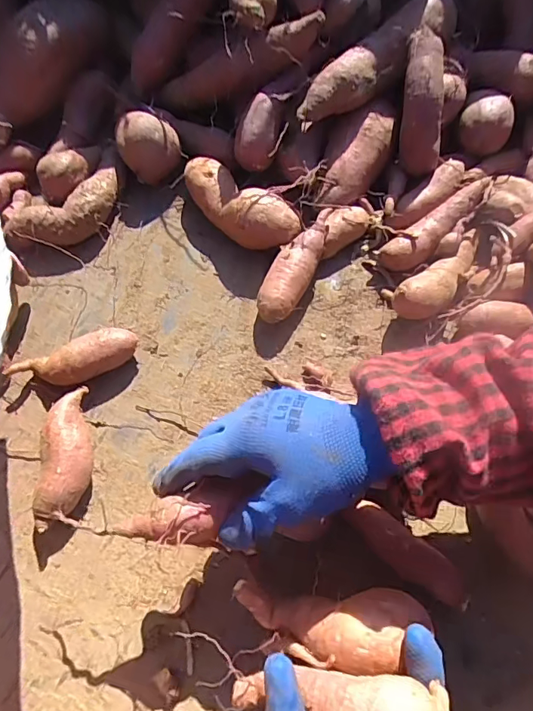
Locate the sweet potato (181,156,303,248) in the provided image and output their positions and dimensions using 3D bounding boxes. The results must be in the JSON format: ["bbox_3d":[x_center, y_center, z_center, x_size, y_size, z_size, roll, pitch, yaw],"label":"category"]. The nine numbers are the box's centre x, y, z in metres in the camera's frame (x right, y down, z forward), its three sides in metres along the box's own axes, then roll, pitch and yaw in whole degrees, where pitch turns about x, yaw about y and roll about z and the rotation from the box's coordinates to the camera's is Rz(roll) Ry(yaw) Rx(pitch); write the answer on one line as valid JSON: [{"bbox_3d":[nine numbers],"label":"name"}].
[{"bbox_3d":[-0.032,-0.159,0.519,0.144,0.064,0.052,38,71,17],"label":"sweet potato"}]

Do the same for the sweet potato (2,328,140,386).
[{"bbox_3d":[-0.180,0.007,0.454,0.115,0.038,0.038,-20,66,-8],"label":"sweet potato"}]

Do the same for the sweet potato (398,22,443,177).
[{"bbox_3d":[0.165,-0.261,0.497,0.050,0.135,0.042,-5,26,-1],"label":"sweet potato"}]

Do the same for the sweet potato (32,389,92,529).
[{"bbox_3d":[-0.169,0.087,0.414,0.038,0.046,0.115,-1,64,1],"label":"sweet potato"}]

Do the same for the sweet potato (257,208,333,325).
[{"bbox_3d":[0.032,-0.089,0.494,0.040,0.051,0.131,27,68,14],"label":"sweet potato"}]

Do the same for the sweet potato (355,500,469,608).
[{"bbox_3d":[0.111,0.158,0.379,0.100,0.032,0.029,36,70,17],"label":"sweet potato"}]

